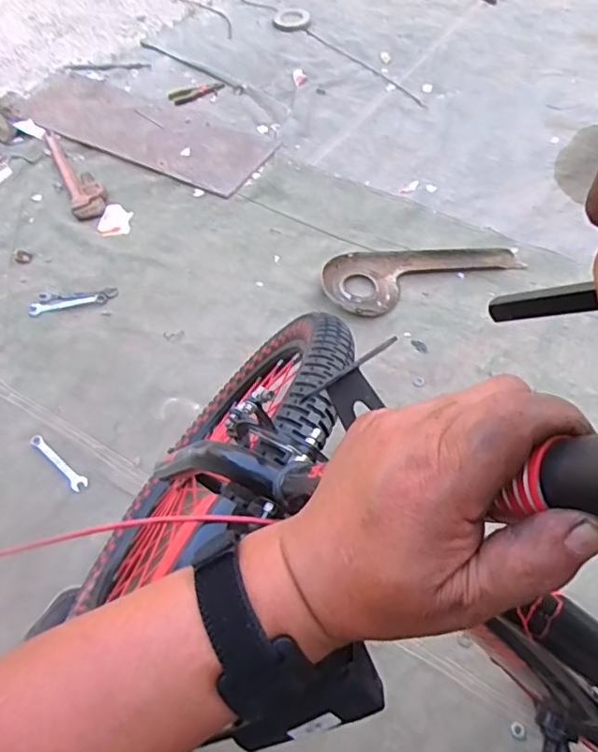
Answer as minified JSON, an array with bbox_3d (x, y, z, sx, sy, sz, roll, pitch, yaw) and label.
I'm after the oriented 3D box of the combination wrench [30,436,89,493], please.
[{"bbox_3d":[-0.409,0.148,0.951,0.138,0.010,0.025,35,62,22],"label":"combination wrench"}]

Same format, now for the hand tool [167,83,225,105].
[{"bbox_3d":[-0.273,-0.762,1.500,0.154,0.022,0.046,-31,61,-20],"label":"hand tool"}]

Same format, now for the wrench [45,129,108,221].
[{"bbox_3d":[-0.519,-0.478,1.313,0.085,0.047,0.324,-21,60,-14],"label":"wrench"}]

